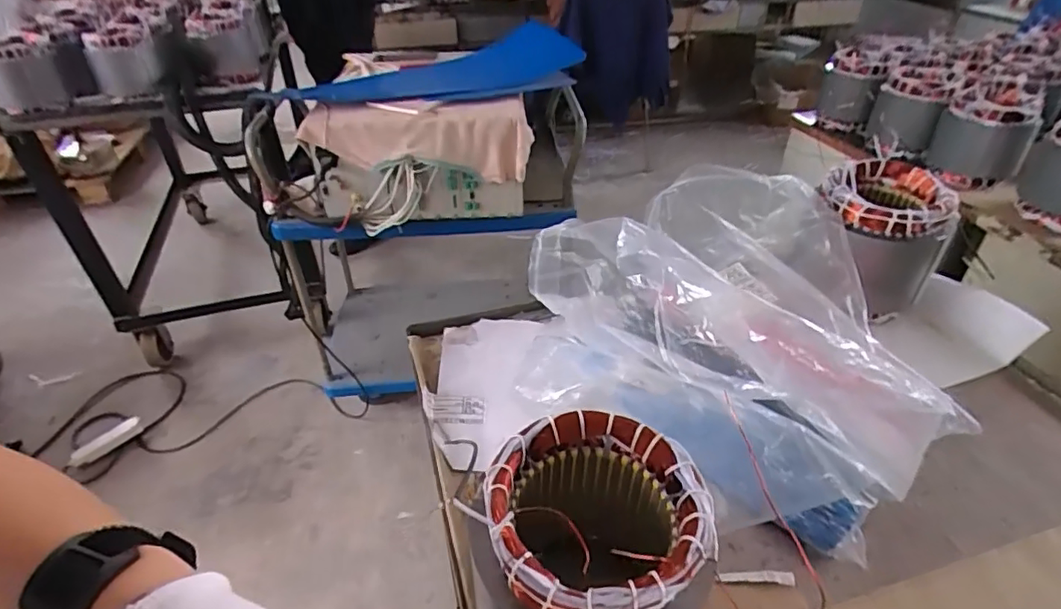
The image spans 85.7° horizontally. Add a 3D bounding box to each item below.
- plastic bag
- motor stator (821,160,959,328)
[{"bbox_3d":[0.185,0.007,0.578,0.326,0.212,0.376,11,38,15],"label":"plastic bag"},{"bbox_3d":[0.422,-0.082,0.709,0.137,0.141,0.144,21,42,26],"label":"motor stator"}]

